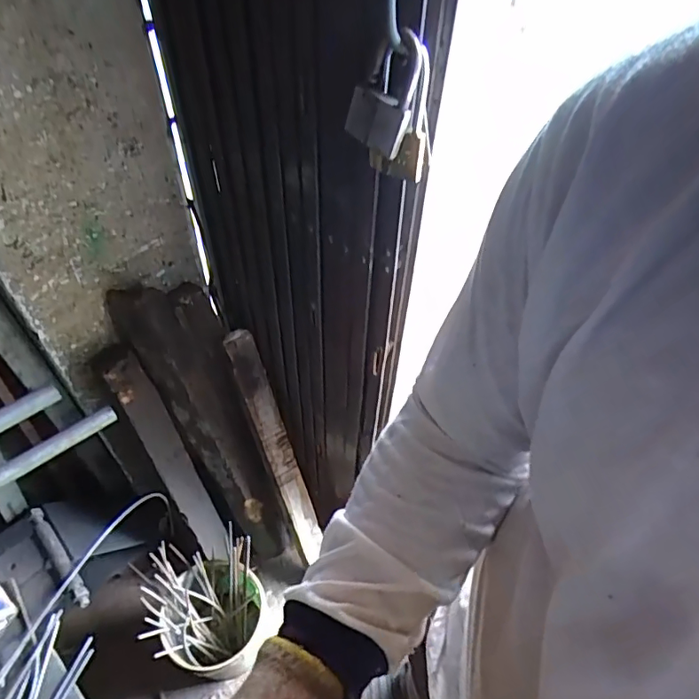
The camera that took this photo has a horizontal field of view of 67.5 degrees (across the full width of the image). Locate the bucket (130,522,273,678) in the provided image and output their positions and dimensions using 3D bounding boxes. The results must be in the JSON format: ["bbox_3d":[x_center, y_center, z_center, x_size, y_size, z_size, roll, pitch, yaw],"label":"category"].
[{"bbox_3d":[-0.299,0.535,1.090,0.236,0.271,0.231,2,49,-2],"label":"bucket"}]

